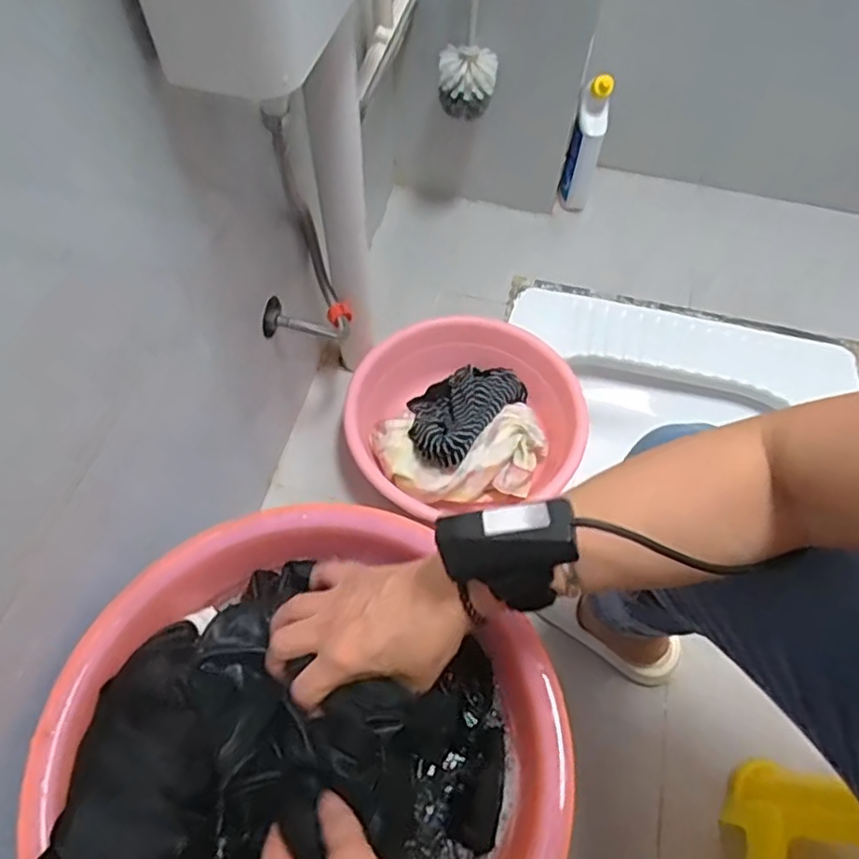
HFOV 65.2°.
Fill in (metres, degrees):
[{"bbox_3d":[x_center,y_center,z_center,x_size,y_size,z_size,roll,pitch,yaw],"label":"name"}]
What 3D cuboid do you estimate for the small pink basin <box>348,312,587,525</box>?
[{"bbox_3d":[0.045,-0.013,0.890,0.304,0.111,0.274,-18,62,-13],"label":"small pink basin"}]

